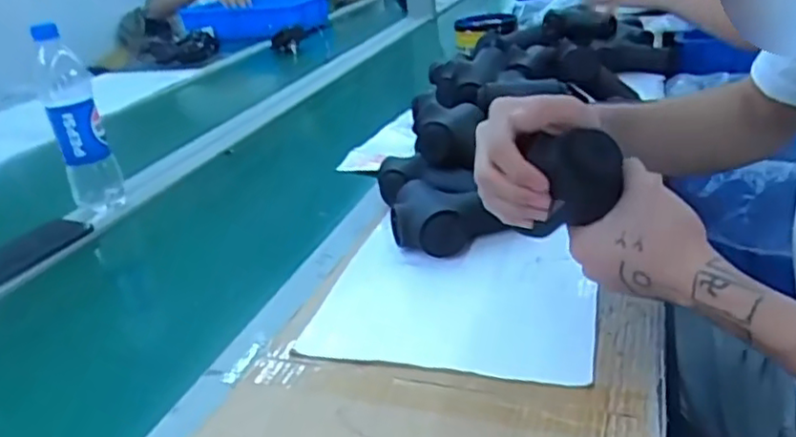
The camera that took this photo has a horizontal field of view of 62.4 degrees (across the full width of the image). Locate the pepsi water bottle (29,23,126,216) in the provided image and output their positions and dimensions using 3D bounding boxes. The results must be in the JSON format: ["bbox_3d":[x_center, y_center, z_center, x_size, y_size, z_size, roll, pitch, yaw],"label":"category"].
[{"bbox_3d":[-0.399,-0.120,0.817,0.061,0.216,0.056,-21,29,-27],"label":"pepsi water bottle"}]

